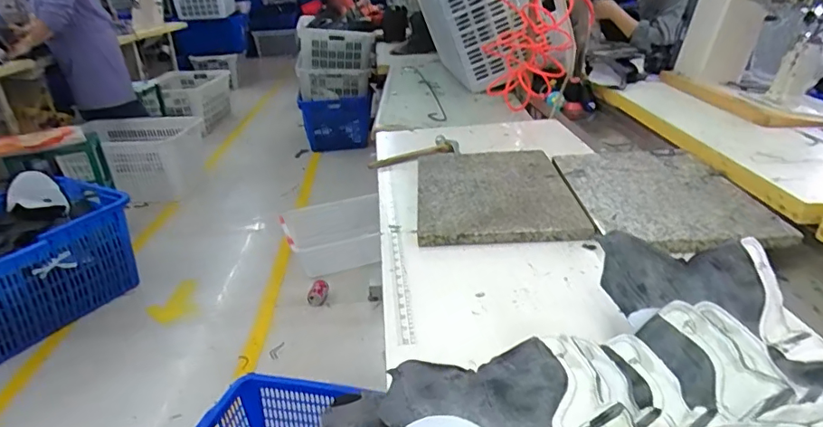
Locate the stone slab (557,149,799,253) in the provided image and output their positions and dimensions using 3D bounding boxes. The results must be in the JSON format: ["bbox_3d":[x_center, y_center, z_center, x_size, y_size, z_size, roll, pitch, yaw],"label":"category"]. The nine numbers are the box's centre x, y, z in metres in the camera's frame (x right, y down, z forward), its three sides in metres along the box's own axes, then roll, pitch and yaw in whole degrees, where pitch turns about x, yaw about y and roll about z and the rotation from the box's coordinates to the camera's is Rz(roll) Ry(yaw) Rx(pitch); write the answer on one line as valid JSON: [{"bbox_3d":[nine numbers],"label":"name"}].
[{"bbox_3d":[0.459,-0.038,0.945,0.289,0.023,0.394,-3,26,-1],"label":"stone slab"}]

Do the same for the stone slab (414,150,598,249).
[{"bbox_3d":[0.161,-0.046,1.027,0.298,0.036,0.402,-2,26,1],"label":"stone slab"}]

